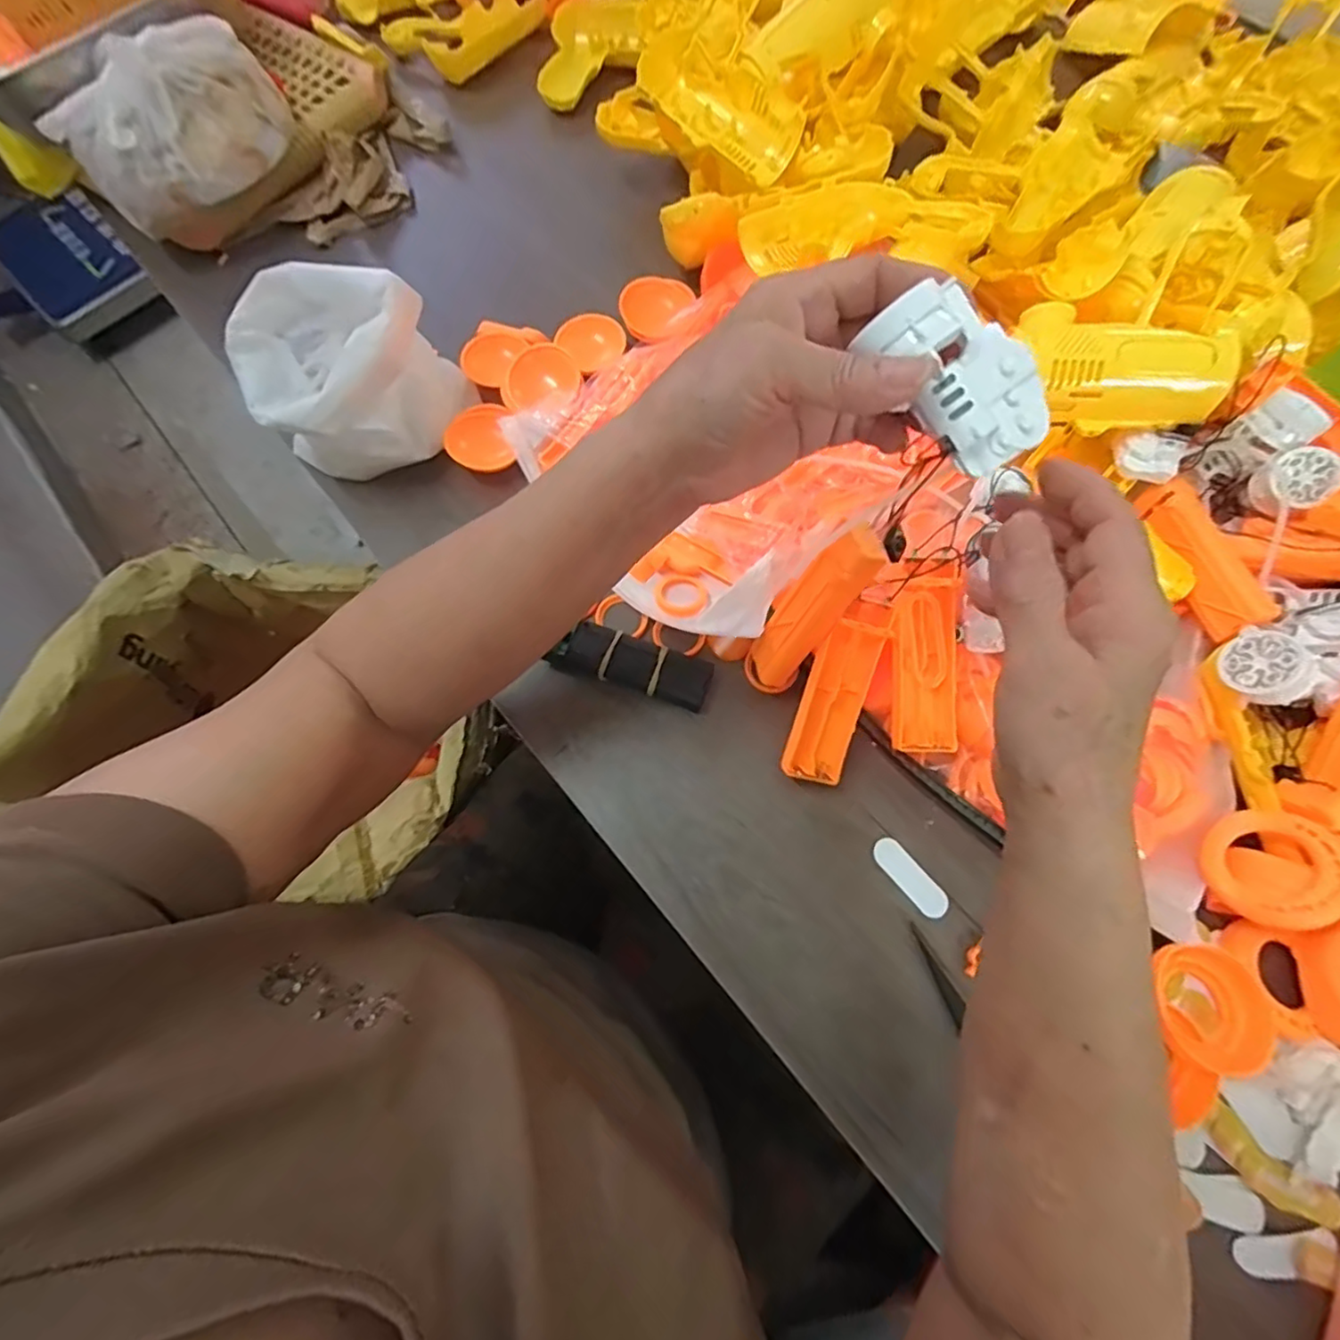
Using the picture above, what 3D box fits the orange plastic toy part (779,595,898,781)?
[{"bbox_3d":[0.098,0.013,0.363,0.036,0.016,0.108,20,101,8],"label":"orange plastic toy part"}]

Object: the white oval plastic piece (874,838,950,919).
[{"bbox_3d":[0.143,0.123,0.368,0.019,0.004,0.051,-39,75,-11],"label":"white oval plastic piece"}]

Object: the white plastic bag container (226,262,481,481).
[{"bbox_3d":[-0.224,-0.205,0.430,0.124,0.093,0.115,0,71,1],"label":"white plastic bag container"}]

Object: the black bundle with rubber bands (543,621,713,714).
[{"bbox_3d":[-0.024,-0.004,0.399,0.101,0.025,0.032,17,73,7],"label":"black bundle with rubber bands"}]

